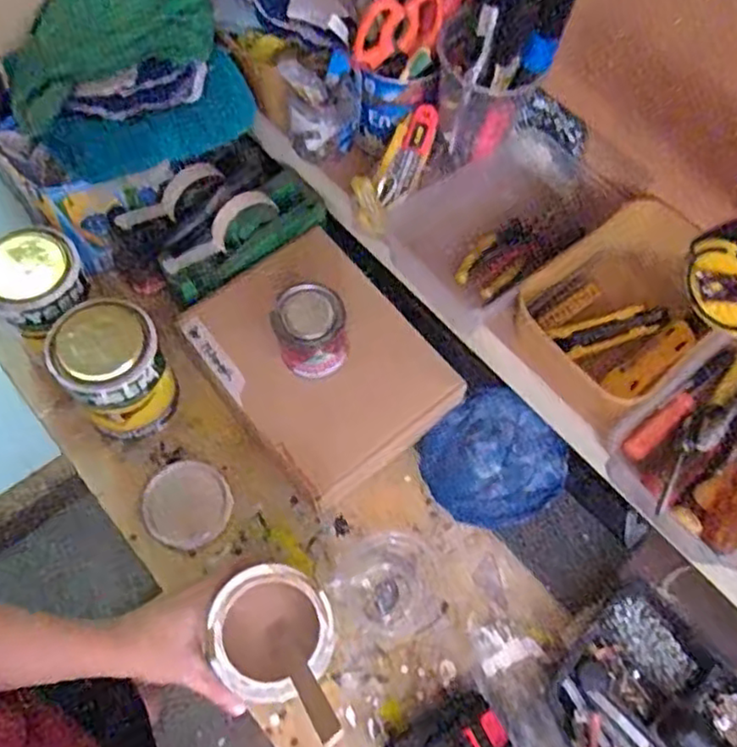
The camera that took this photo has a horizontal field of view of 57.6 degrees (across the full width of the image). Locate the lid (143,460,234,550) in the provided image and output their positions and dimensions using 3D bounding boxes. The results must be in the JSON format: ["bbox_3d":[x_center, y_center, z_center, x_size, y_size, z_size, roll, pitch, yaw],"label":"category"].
[{"bbox_3d":[-0.196,0.141,0.727,0.088,0.015,0.091,1,63,-3],"label":"lid"}]

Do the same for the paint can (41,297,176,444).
[{"bbox_3d":[-0.267,-0.003,0.711,0.103,0.128,0.101,-28,68,-16],"label":"paint can"}]

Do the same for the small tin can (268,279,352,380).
[{"bbox_3d":[-0.061,-0.043,0.684,0.065,0.093,0.066,1,63,-3],"label":"small tin can"}]

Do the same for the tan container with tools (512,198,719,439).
[{"bbox_3d":[0.258,-0.065,0.667,0.217,0.059,0.165,-36,70,-19],"label":"tan container with tools"}]

